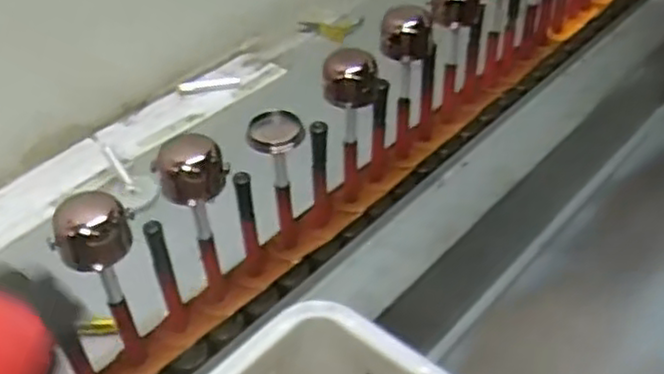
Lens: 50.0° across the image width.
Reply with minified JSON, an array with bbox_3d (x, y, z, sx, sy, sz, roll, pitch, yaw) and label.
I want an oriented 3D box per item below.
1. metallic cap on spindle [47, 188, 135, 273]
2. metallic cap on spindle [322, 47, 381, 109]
[{"bbox_3d":[-0.196,0.034,0.583,0.061,0.044,0.048,-14,42,-13],"label":"metallic cap on spindle"},{"bbox_3d":[0.021,-0.112,0.733,0.059,0.051,0.042,2,41,6],"label":"metallic cap on spindle"}]

